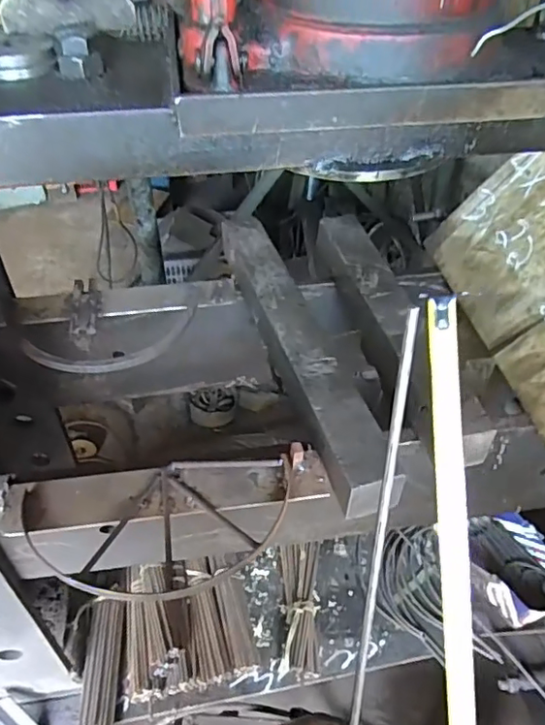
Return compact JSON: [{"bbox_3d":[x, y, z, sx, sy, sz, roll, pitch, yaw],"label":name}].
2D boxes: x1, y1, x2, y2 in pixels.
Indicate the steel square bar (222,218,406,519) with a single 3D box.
[{"bbox_3d":[0.018,-0.026,0.612,0.063,0.044,0.432,-13,46,-13],"label":"steel square bar"}]

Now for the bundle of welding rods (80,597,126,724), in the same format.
[{"bbox_3d":[-0.268,0.498,0.891,0.049,0.032,0.253,-4,44,-3],"label":"bundle of welding rods"}]

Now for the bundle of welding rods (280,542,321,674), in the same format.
[{"bbox_3d":[0.049,0.414,0.990,0.066,0.042,0.224,2,44,3],"label":"bundle of welding rods"}]

